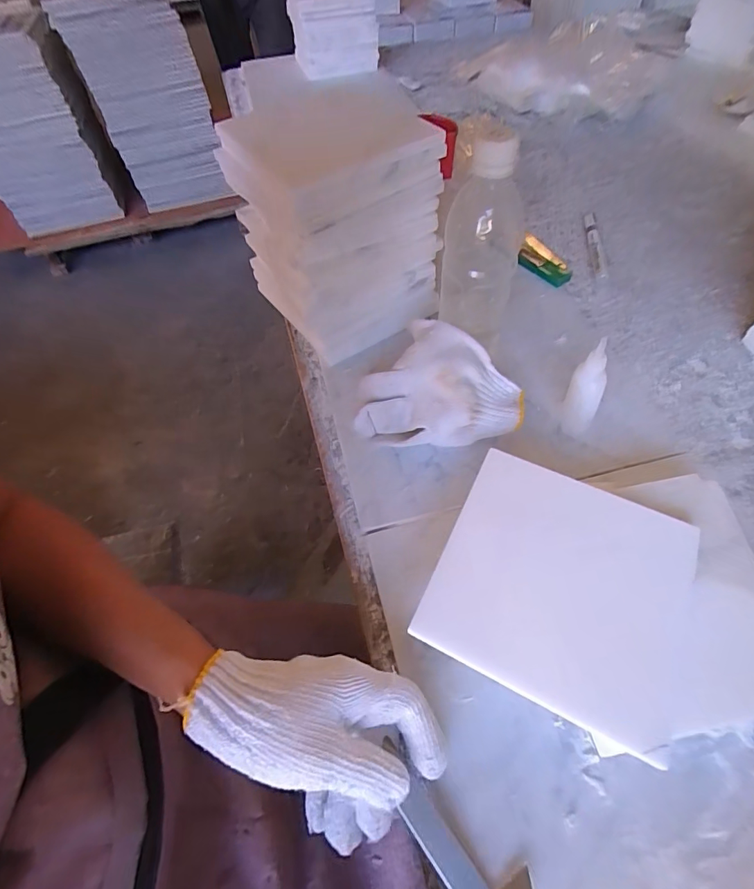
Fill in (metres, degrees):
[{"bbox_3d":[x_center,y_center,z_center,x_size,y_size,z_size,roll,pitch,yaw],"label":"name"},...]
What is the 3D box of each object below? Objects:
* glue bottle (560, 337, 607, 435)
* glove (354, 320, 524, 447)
[{"bbox_3d":[0.183,-0.047,0.393,0.027,0.095,0.026,22,58,18],"label":"glue bottle"},{"bbox_3d":[0.053,-0.052,0.408,0.147,0.082,0.102,-7,54,-2],"label":"glove"}]

